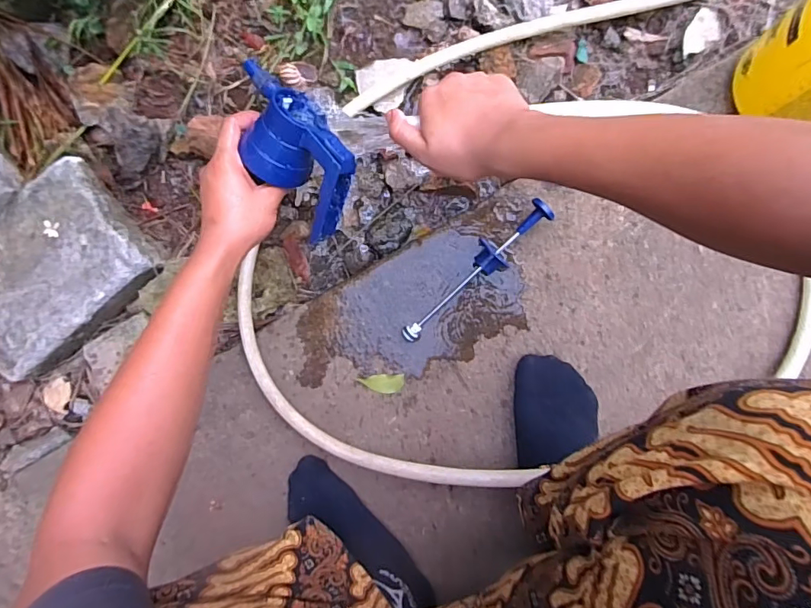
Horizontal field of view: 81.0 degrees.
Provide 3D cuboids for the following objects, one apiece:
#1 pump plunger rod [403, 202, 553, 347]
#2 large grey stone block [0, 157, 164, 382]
[{"bbox_3d":[0.083,-0.038,0.593,0.235,0.042,0.043,-43,87,7],"label":"pump plunger rod"},{"bbox_3d":[-0.503,-0.044,0.684,0.269,0.066,0.189,-40,87,7],"label":"large grey stone block"}]

